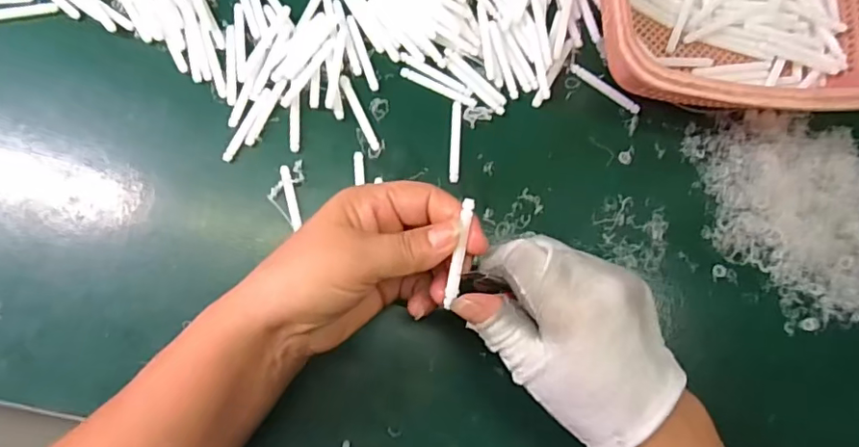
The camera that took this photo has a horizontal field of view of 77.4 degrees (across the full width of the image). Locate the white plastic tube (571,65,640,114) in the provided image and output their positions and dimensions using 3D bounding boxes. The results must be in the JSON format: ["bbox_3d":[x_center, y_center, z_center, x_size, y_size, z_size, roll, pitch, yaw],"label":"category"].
[{"bbox_3d":[0.130,-0.100,0.395,0.059,0.005,0.007,35,83,1],"label":"white plastic tube"}]

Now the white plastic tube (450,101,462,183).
[{"bbox_3d":[0.019,-0.059,0.384,0.007,0.004,0.059,3,83,-3],"label":"white plastic tube"}]

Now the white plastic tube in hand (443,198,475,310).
[{"bbox_3d":[0.017,0.016,0.282,0.005,0.006,0.058,10,93,-2],"label":"white plastic tube in hand"}]

